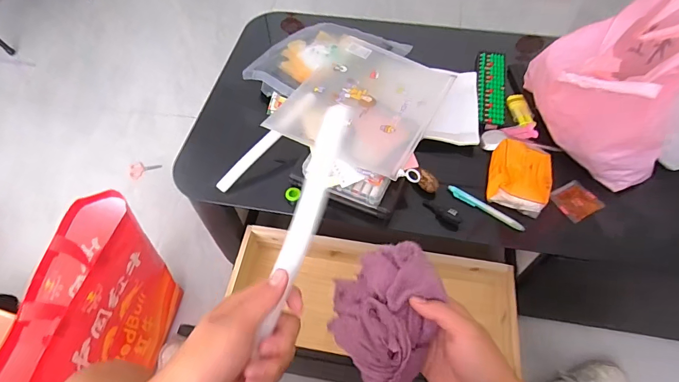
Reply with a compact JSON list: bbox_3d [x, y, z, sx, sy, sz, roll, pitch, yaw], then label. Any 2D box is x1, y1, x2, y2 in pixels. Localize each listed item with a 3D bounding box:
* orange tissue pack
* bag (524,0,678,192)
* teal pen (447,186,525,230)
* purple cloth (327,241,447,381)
[{"bbox_3d":[0.318,-0.023,0.681,0.102,0.057,0.114,17,59,11],"label":"orange tissue pack"},{"bbox_3d":[0.449,-0.159,0.628,0.244,0.257,0.265,14,58,9],"label":"bag"},{"bbox_3d":[0.255,0.029,0.678,0.138,0.013,0.018,32,63,19],"label":"teal pen"},{"bbox_3d":[0.048,0.126,0.390,0.110,0.094,0.111,-29,61,-13],"label":"purple cloth"}]

